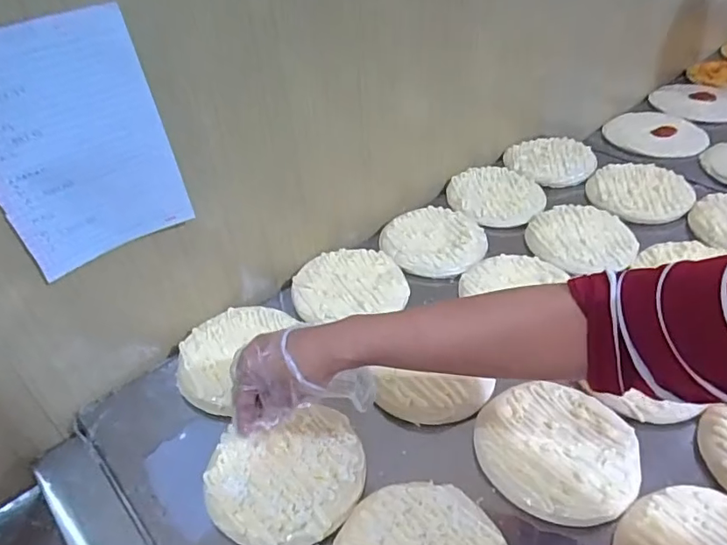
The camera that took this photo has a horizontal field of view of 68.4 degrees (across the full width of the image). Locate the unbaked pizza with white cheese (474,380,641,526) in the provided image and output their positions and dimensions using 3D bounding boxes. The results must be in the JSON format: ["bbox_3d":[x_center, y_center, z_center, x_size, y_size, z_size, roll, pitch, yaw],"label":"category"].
[{"bbox_3d":[0.182,0.165,0.510,0.142,0.015,0.138,-2,40,2],"label":"unbaked pizza with white cheese"}]

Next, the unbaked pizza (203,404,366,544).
[{"bbox_3d":[-0.069,0.187,0.491,0.143,0.016,0.120,-17,42,-16],"label":"unbaked pizza"}]

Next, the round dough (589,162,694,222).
[{"bbox_3d":[0.429,-0.126,0.824,0.153,0.026,0.122,-4,40,-1],"label":"round dough"}]

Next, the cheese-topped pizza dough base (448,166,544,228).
[{"bbox_3d":[0.207,-0.123,0.839,0.143,0.024,0.129,-4,40,-1],"label":"cheese-topped pizza dough base"}]

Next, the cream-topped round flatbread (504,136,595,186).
[{"bbox_3d":[0.312,-0.193,0.898,0.143,0.018,0.120,12,42,17],"label":"cream-topped round flatbread"}]

